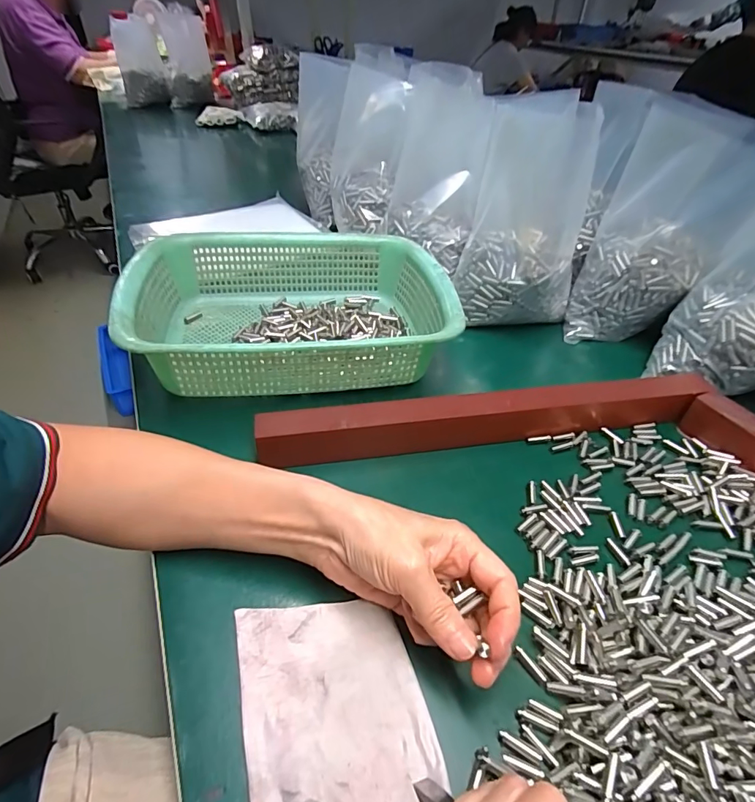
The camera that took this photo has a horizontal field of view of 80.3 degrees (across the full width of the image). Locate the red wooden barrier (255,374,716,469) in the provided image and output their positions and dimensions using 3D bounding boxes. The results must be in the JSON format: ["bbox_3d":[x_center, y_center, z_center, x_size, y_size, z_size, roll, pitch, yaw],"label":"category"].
[{"bbox_3d":[0.098,0.013,0.378,0.381,0.044,0.030,-6,43,-8],"label":"red wooden barrier"}]

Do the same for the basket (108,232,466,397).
[{"bbox_3d":[-0.078,-0.094,0.452,0.288,0.085,0.220,-6,43,-8],"label":"basket"}]

